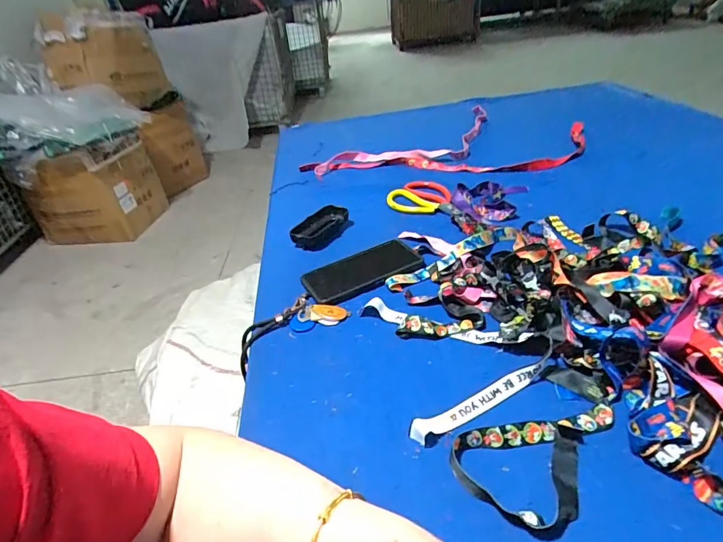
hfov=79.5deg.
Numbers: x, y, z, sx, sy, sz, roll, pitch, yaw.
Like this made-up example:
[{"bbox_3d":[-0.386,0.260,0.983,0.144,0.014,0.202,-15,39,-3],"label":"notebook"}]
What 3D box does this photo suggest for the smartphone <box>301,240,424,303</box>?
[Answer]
[{"bbox_3d":[0.003,-0.001,0.609,0.161,0.011,0.083,-24,38,-24],"label":"smartphone"}]

